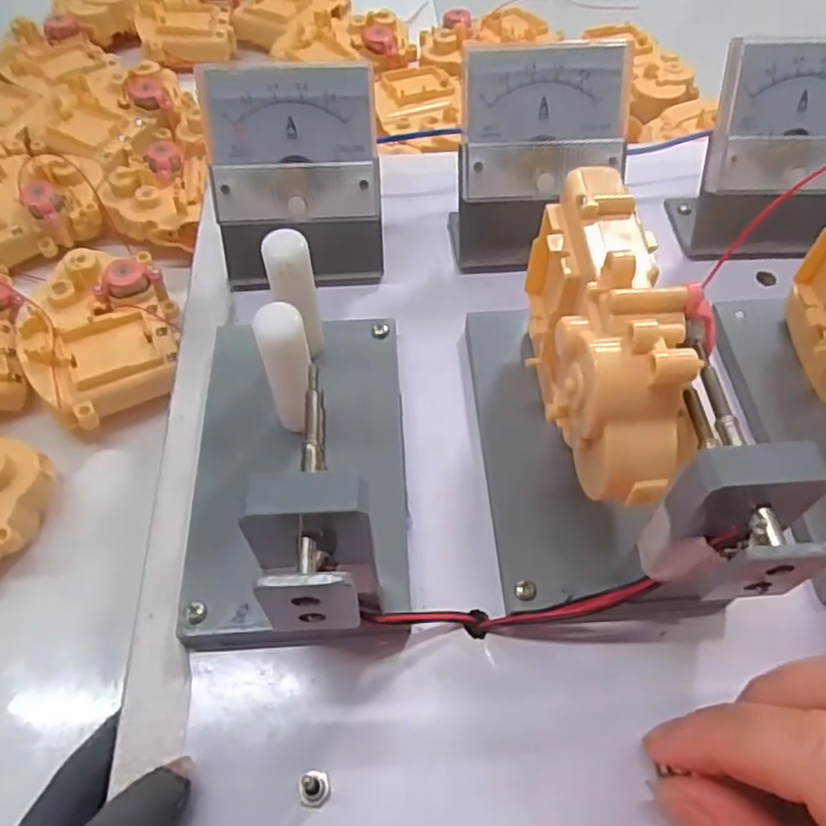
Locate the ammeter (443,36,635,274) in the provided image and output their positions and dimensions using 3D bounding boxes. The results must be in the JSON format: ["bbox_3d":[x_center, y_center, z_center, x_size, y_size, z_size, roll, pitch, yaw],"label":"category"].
[{"bbox_3d":[0.050,-0.100,0.269,0.066,0.071,0.043,-3,56,-1],"label":"ammeter"}]

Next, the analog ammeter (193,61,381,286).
[{"bbox_3d":[-0.045,-0.090,0.262,0.063,0.069,0.042,-7,56,-4],"label":"analog ammeter"}]

